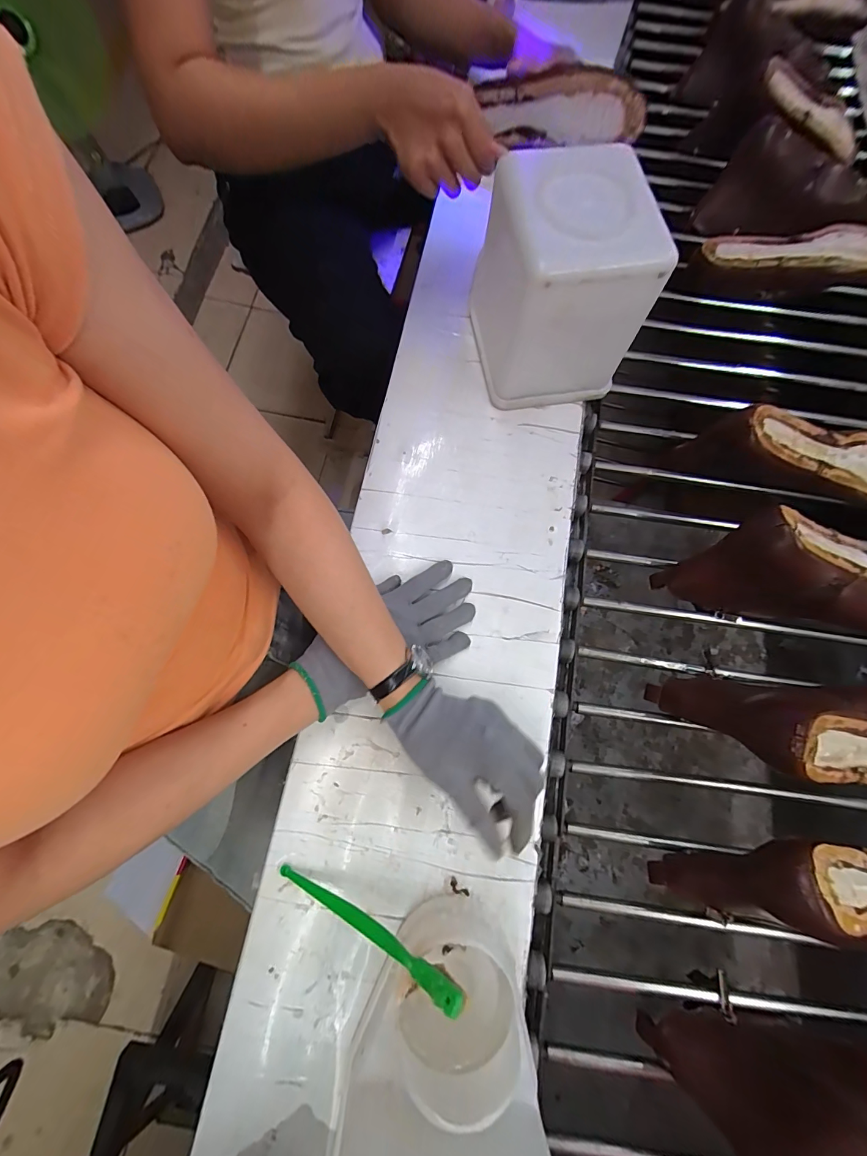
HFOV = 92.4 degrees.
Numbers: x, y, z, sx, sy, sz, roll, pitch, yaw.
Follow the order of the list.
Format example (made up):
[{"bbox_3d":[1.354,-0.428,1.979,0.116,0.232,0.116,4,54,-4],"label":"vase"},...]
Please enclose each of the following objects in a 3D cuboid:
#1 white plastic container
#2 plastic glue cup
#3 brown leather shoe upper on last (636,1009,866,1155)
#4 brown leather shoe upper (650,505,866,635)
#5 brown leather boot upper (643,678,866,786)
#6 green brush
[{"bbox_3d":[0.125,-0.297,0.428,0.138,0.171,0.158,-10,74,-3],"label":"white plastic container"},{"bbox_3d":[0.011,0.314,0.312,0.102,0.056,0.109,0,73,1],"label":"plastic glue cup"},{"bbox_3d":[0.312,0.408,0.305,0.271,0.097,0.084,6,74,2],"label":"brown leather shoe upper on last"},{"bbox_3d":[0.382,-0.004,0.435,0.255,0.118,0.086,9,74,3],"label":"brown leather shoe upper"},{"bbox_3d":[0.344,0.139,0.377,0.225,0.108,0.080,2,73,1],"label":"brown leather boot upper"},{"bbox_3d":[-0.053,0.263,0.313,0.171,0.017,0.013,9,71,33],"label":"green brush"}]

